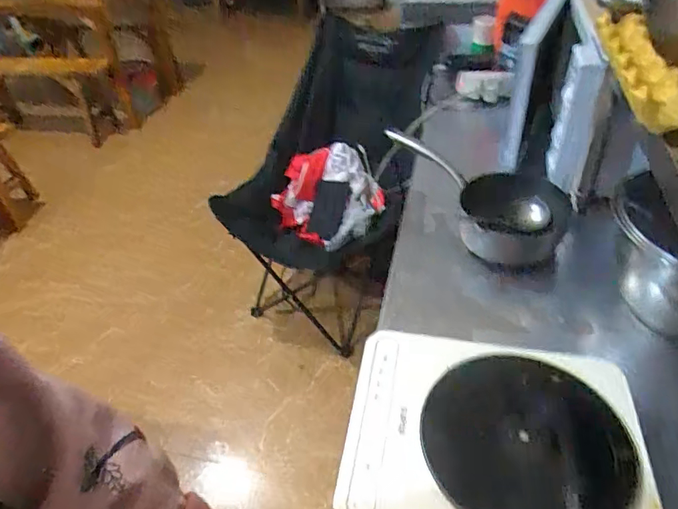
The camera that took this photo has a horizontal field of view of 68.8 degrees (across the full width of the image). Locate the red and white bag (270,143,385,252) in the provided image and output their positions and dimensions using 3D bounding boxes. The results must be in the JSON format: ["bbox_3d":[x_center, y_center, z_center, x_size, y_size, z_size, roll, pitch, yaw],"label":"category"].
[{"bbox_3d":[-0.022,-0.176,1.584,0.292,0.195,0.371,-31,48,-27],"label":"red and white bag"}]

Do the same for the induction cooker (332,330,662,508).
[{"bbox_3d":[0.163,0.198,0.532,0.302,0.038,0.242,6,42,11],"label":"induction cooker"}]

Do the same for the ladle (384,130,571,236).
[{"bbox_3d":[0.234,-0.120,0.907,0.347,0.129,0.074,27,48,10],"label":"ladle"}]

